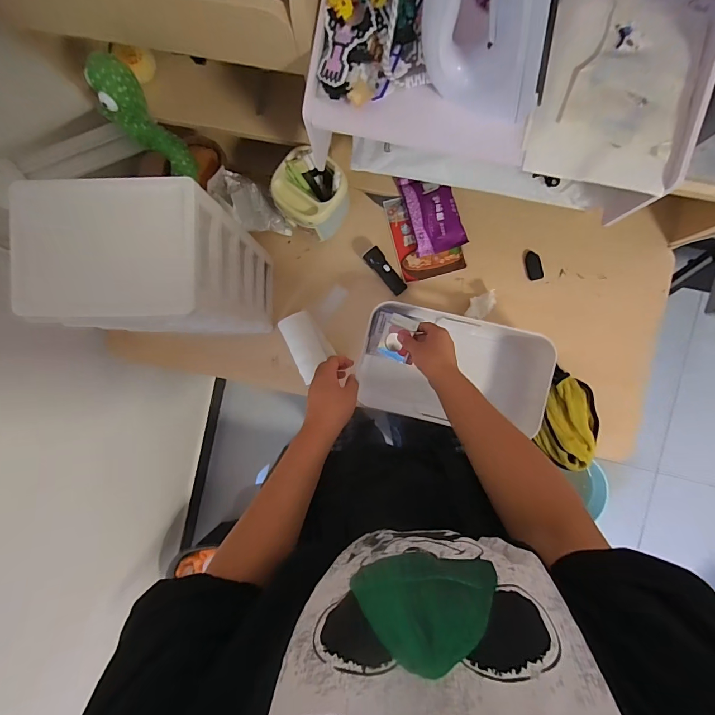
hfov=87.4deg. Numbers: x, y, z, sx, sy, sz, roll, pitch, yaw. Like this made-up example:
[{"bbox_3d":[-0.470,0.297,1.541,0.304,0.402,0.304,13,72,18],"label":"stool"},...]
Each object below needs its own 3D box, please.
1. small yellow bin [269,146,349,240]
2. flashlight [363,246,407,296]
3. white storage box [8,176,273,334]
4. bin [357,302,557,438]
[{"bbox_3d":[-0.076,-0.261,0.618,0.102,0.123,0.101,0,92,3],"label":"small yellow bin"},{"bbox_3d":[0.050,-0.152,0.669,0.030,0.022,0.091,-37,90,4],"label":"flashlight"},{"bbox_3d":[-0.259,-0.113,0.526,0.199,0.303,0.149,-2,92,3],"label":"white storage box"},{"bbox_3d":[0.158,0.022,0.637,0.302,0.084,0.184,10,93,2],"label":"bin"}]

